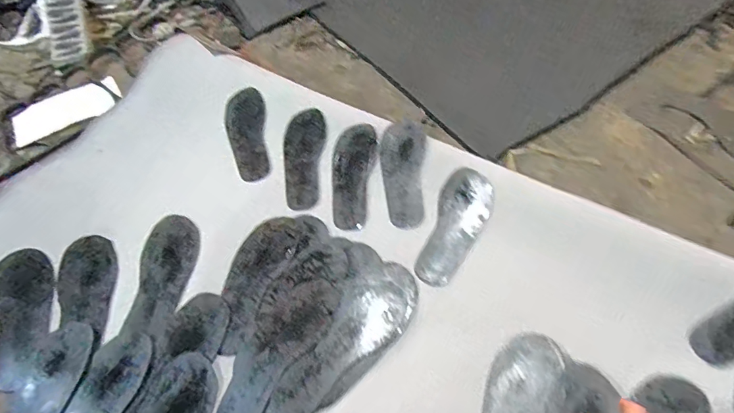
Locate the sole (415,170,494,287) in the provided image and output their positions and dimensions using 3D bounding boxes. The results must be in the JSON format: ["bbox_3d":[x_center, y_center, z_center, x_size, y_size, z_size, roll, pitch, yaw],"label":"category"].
[{"bbox_3d":[0.161,0.035,0.778,0.090,0.025,0.236,20,60,16],"label":"sole"}]

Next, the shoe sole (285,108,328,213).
[{"bbox_3d":[-0.130,-0.097,0.877,0.080,0.012,0.231,1,65,7],"label":"shoe sole"}]

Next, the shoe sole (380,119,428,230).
[{"bbox_3d":[0.068,-0.068,0.830,0.085,0.004,0.229,3,65,6],"label":"shoe sole"}]

